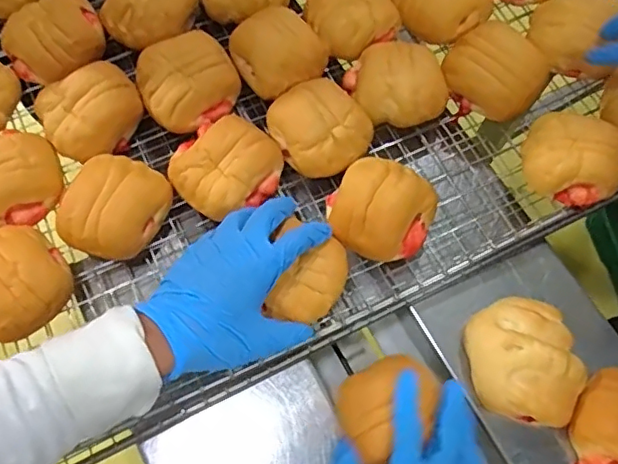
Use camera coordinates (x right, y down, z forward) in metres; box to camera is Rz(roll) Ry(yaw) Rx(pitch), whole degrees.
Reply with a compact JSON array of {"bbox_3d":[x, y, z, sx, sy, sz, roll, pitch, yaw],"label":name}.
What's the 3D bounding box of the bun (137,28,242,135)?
[{"bbox_3d":[-0.113,-0.142,0.533,0.088,0.041,0.077,-23,69,-8],"label":"bun"}]

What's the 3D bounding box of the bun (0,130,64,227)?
[{"bbox_3d":[-0.269,-0.048,0.500,0.087,0.033,0.082,0,68,1],"label":"bun"}]

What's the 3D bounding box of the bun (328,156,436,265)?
[{"bbox_3d":[0.063,-0.016,0.502,0.087,0.058,0.087,28,71,12],"label":"bun"}]

